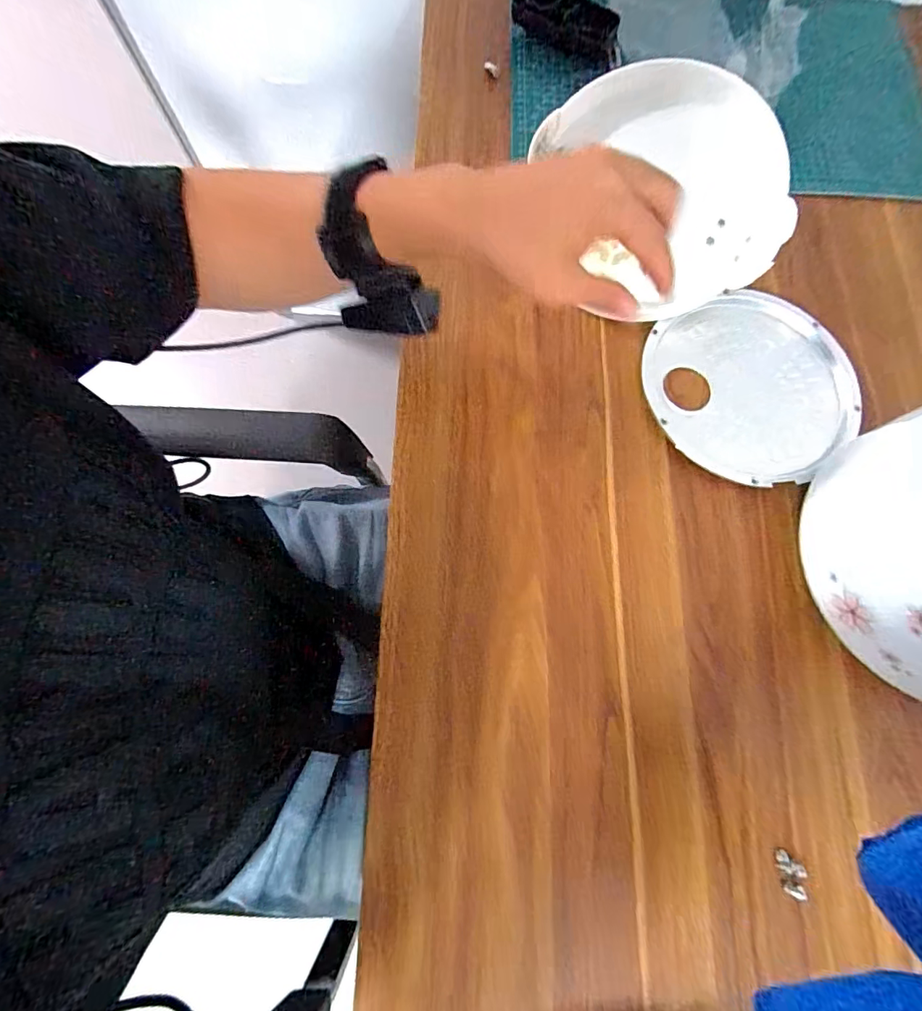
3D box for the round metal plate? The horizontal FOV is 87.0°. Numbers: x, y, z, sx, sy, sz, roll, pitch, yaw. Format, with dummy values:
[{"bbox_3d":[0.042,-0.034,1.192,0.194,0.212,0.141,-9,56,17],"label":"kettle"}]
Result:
[{"bbox_3d":[0.241,-0.099,0.407,0.166,0.013,0.165,0,74,-1],"label":"round metal plate"}]

